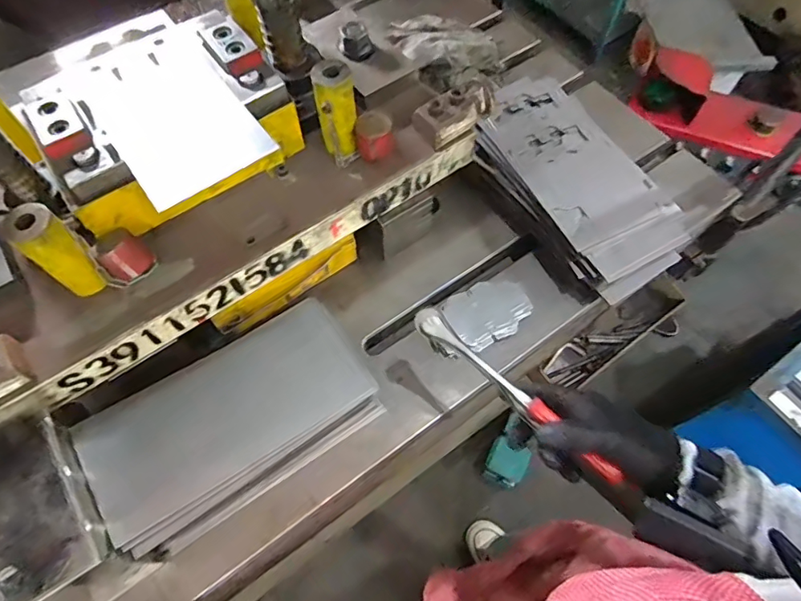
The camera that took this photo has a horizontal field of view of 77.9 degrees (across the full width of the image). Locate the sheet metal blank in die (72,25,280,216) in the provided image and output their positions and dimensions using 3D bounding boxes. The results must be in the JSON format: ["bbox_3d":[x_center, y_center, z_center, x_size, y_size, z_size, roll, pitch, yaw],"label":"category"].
[{"bbox_3d":[-0.223,-0.185,0.480,0.122,0.008,0.208,-34,69,-16],"label":"sheet metal blank in die"}]

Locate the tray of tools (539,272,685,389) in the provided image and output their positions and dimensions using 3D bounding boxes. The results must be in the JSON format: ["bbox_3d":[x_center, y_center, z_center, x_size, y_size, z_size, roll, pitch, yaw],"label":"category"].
[{"bbox_3d":[0.371,0.062,0.875,0.313,0.039,0.077,-34,67,-15],"label":"tray of tools"}]

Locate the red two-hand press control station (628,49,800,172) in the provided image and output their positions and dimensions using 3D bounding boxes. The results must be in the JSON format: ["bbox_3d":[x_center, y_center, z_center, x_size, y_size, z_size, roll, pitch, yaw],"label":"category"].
[{"bbox_3d":[0.779,-0.368,1.035,0.550,0.123,0.122,23,65,13],"label":"red two-hand press control station"}]

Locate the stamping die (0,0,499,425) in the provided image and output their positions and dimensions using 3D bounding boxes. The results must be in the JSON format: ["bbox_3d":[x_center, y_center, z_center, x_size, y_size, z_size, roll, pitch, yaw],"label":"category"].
[{"bbox_3d":[-0.230,-0.152,0.523,0.589,0.238,0.327,-36,67,-16],"label":"stamping die"}]

